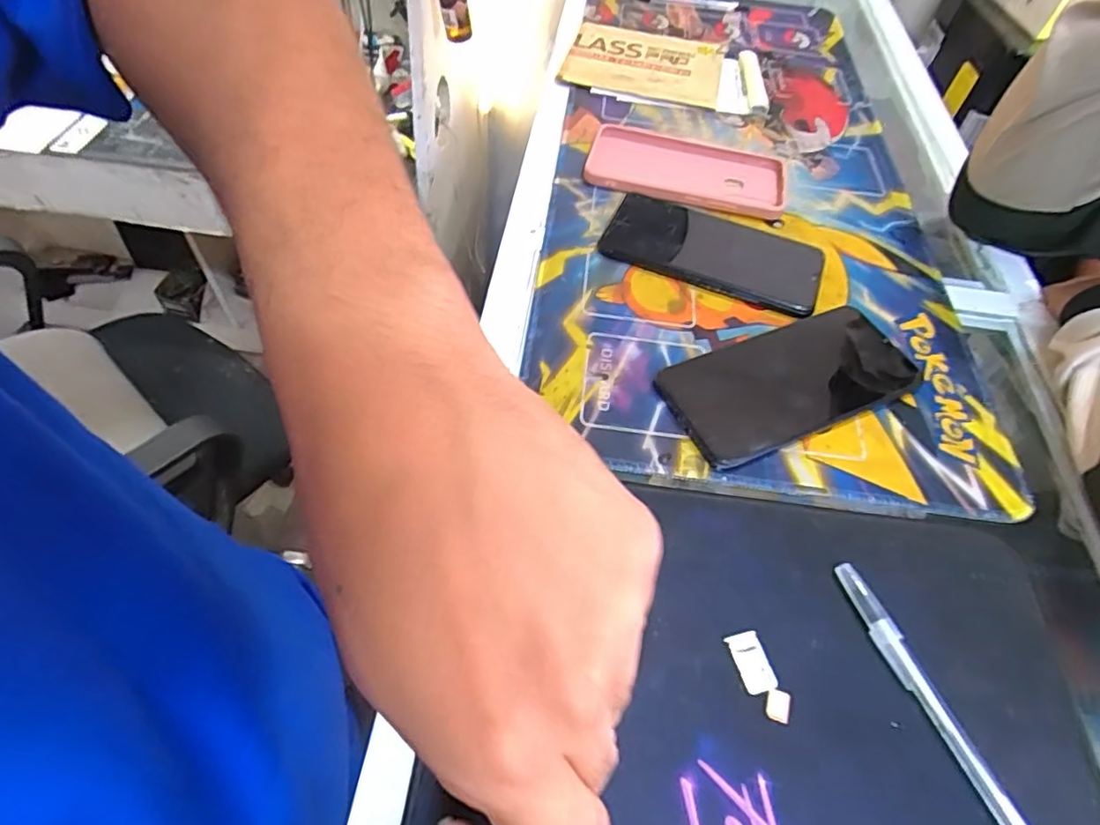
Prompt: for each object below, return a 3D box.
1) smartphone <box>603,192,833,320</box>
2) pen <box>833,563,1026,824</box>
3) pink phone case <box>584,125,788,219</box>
[{"bbox_3d":[0.120,-0.120,0.446,0.158,0.012,0.075,20,55,10],"label":"smartphone"},{"bbox_3d":[0.175,0.137,0.262,0.010,0.006,0.152,-16,56,-15],"label":"pen"},{"bbox_3d":[0.117,-0.206,0.508,0.165,0.012,0.095,13,54,6],"label":"pink phone case"}]

